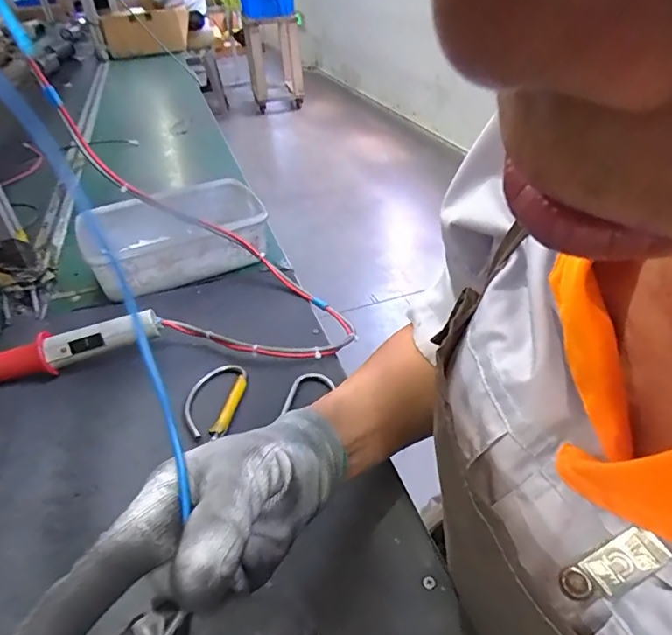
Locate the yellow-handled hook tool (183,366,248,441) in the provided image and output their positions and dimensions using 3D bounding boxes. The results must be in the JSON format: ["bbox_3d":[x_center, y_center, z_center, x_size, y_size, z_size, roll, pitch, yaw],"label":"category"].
[{"bbox_3d":[-0.113,0.072,0.443,0.053,0.008,0.088,2,38,9],"label":"yellow-handled hook tool"}]

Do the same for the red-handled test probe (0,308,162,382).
[{"bbox_3d":[-0.298,0.042,0.479,0.249,0.043,0.024,-12,38,-10],"label":"red-handled test probe"}]

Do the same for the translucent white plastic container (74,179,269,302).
[{"bbox_3d":[-0.206,-0.104,0.642,0.218,0.075,0.162,-23,41,-23],"label":"translucent white plastic container"}]

